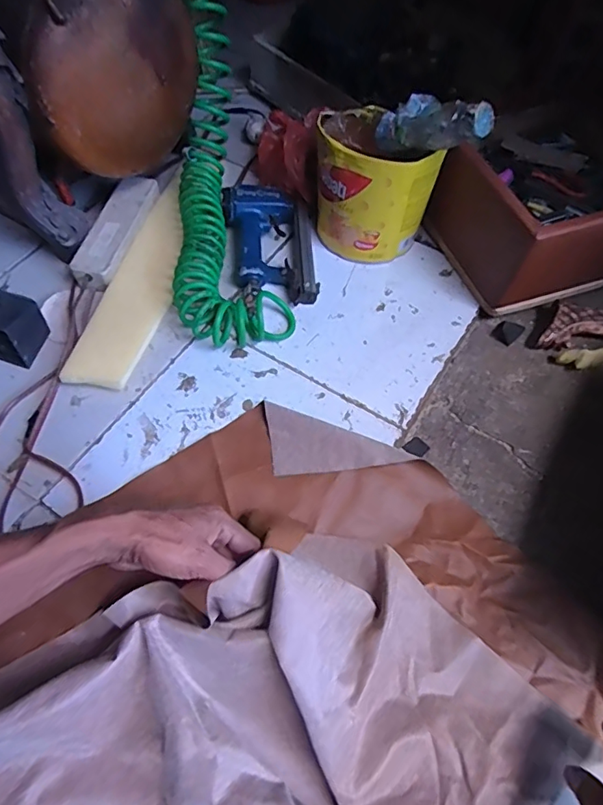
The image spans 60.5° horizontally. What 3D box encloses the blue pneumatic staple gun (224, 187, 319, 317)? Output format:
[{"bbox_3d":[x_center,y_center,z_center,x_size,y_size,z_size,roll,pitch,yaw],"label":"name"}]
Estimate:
[{"bbox_3d":[-0.042,-0.224,0.738,0.116,0.050,0.212,-10,59,-7],"label":"blue pneumatic staple gun"}]

